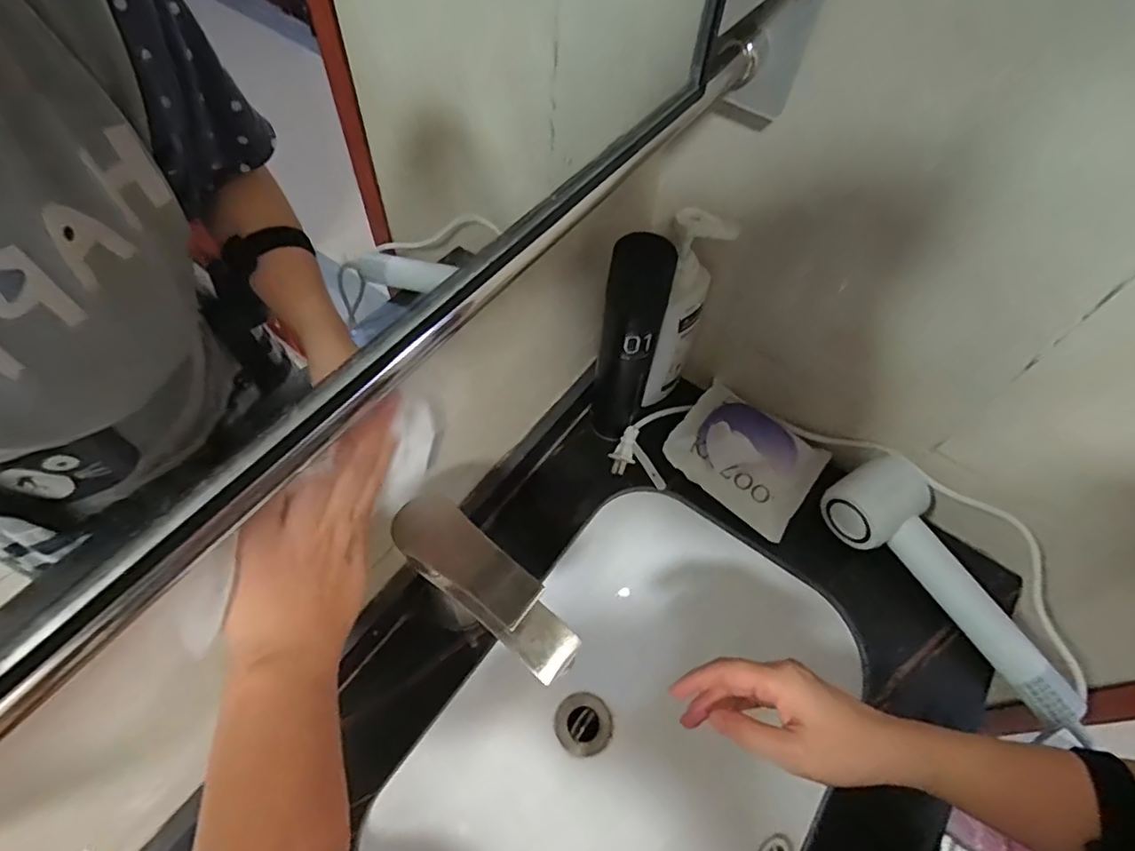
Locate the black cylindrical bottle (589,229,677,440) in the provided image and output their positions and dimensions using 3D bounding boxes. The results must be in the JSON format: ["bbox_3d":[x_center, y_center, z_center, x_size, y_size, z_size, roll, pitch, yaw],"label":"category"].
[{"bbox_3d":[0.057,-0.073,0.544,0.054,0.234,0.060,13,58,6],"label":"black cylindrical bottle"}]

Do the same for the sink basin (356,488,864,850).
[{"bbox_3d":[0.052,0.309,0.556,0.302,0.141,0.438,33,62,18],"label":"sink basin"}]

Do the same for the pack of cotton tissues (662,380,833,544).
[{"bbox_3d":[0.185,0.027,0.600,0.145,0.045,0.124,36,63,19],"label":"pack of cotton tissues"}]

